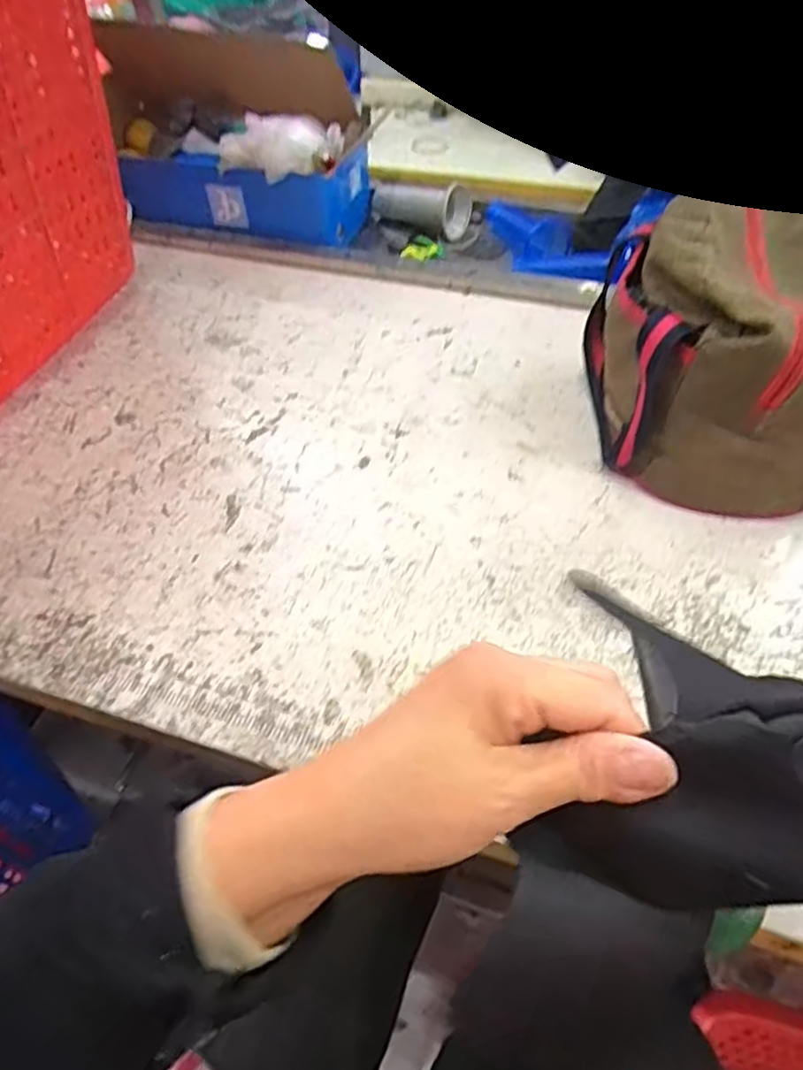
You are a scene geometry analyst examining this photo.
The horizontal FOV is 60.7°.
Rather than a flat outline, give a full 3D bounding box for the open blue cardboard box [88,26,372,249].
[{"bbox_3d":[-0.205,-0.465,0.793,0.290,0.193,0.128,18,54,17],"label":"open blue cardboard box"}]

